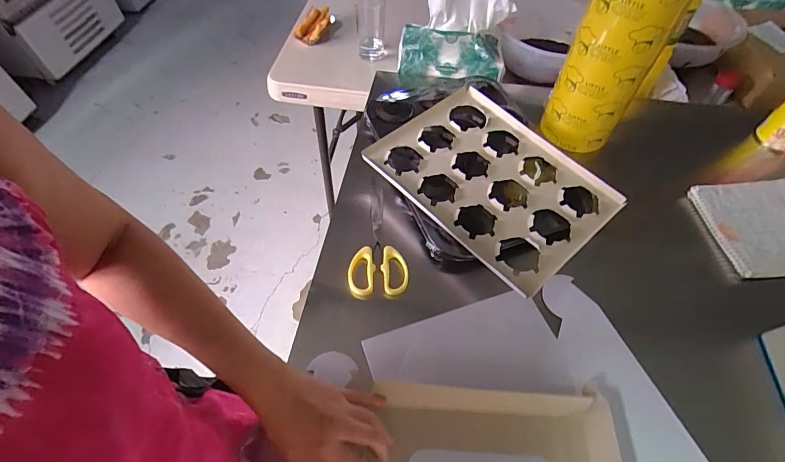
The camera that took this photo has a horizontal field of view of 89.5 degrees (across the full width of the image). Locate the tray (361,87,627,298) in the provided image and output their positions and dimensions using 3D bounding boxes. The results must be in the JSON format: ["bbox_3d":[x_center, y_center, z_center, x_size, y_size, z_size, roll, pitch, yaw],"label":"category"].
[{"bbox_3d":[0.144,-0.080,0.575,0.232,0.026,0.305,-36,63,-23],"label":"tray"}]

